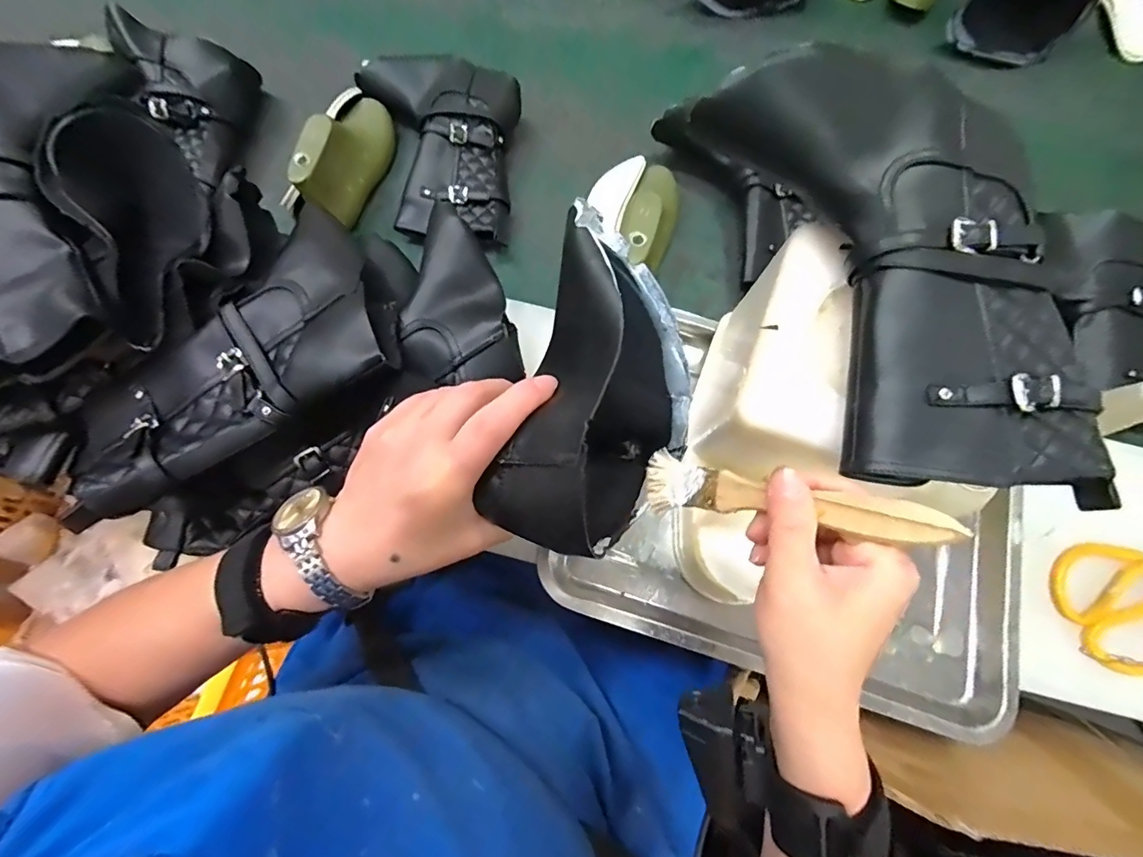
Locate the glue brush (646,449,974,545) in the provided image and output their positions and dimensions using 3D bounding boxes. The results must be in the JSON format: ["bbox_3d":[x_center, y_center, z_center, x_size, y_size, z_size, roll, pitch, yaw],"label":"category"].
[{"bbox_3d":[0.098,0.035,0.233,0.137,0.015,0.030,8,69,42],"label":"glue brush"}]

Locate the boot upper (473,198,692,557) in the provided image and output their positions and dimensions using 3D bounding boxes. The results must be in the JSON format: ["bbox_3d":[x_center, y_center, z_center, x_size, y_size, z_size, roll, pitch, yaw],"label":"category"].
[{"bbox_3d":[0.023,-0.027,0.247,0.089,0.085,0.174,17,74,4],"label":"boot upper"}]

